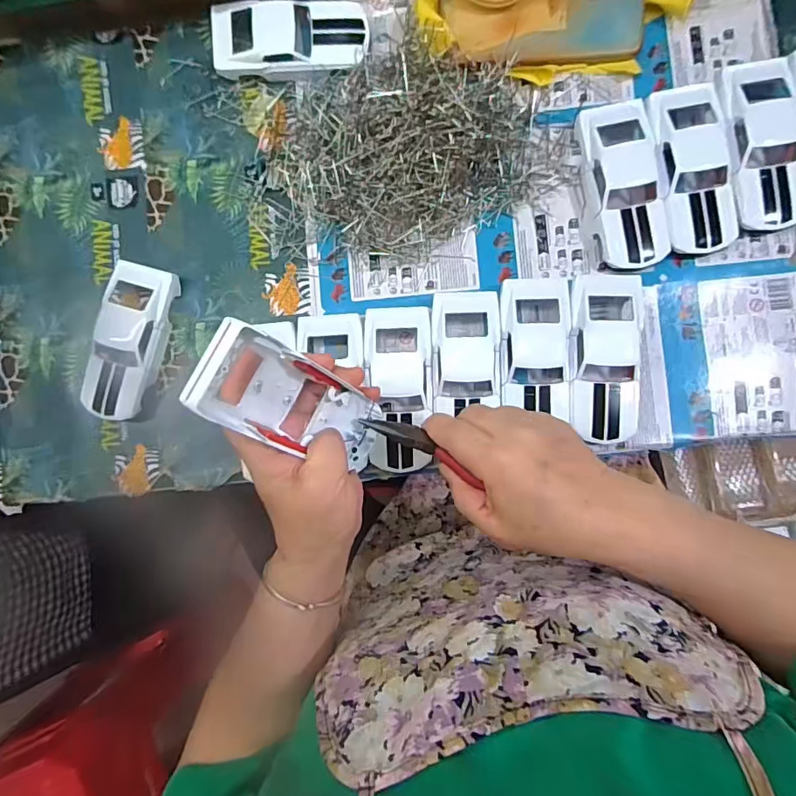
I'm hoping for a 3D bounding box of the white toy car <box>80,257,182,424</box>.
[{"bbox_3d":[-0.225,-0.047,0.422,0.060,0.027,0.130,15,88,4],"label":"white toy car"}]

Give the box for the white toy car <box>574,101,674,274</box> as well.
[{"bbox_3d":[0.180,-0.169,0.397,0.053,0.026,0.131,-11,86,3],"label":"white toy car"}]

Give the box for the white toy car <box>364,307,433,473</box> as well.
[{"bbox_3d":[0.001,-0.007,0.403,0.052,0.029,0.130,-1,87,4],"label":"white toy car"}]

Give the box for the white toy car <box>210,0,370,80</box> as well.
[{"bbox_3d":[-0.091,-0.302,0.419,0.129,0.035,0.053,0,87,4],"label":"white toy car"}]

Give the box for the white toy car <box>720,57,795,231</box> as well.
[{"bbox_3d":[0.284,-0.201,0.390,0.055,0.029,0.134,-8,86,3],"label":"white toy car"}]

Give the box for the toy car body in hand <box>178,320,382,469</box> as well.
[{"bbox_3d":[-0.062,0.001,0.298,0.028,0.136,0.053,24,88,42],"label":"toy car body in hand"}]

